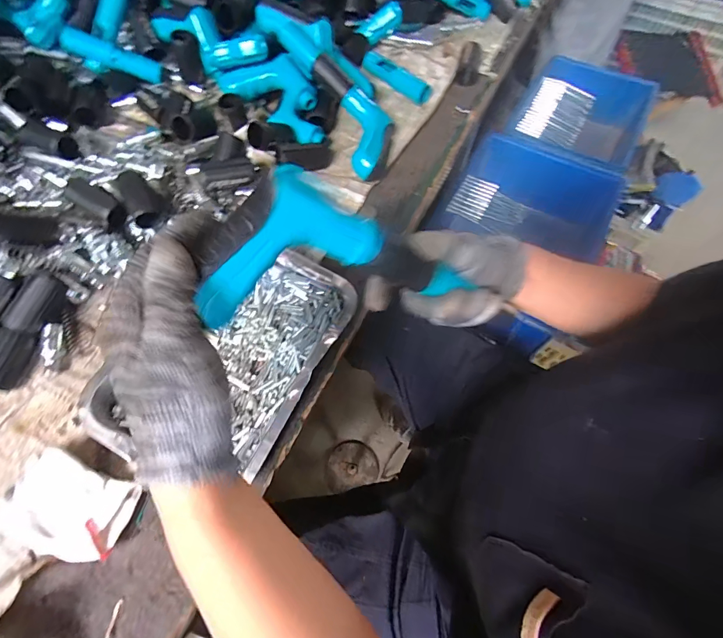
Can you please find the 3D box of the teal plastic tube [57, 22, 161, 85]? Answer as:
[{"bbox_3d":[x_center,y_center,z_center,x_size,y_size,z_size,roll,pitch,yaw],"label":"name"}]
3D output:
[{"bbox_3d":[-0.360,-0.384,0.545,0.121,0.030,0.029,8,63,-28],"label":"teal plastic tube"}]

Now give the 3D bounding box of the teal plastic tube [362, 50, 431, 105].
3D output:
[{"bbox_3d":[0.054,-0.376,0.580,0.028,0.022,0.129,-42,74,-18],"label":"teal plastic tube"}]

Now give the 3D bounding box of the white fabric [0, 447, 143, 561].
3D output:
[{"bbox_3d":[-0.264,0.164,0.331,0.120,0.024,0.075,18,67,5],"label":"white fabric"}]

